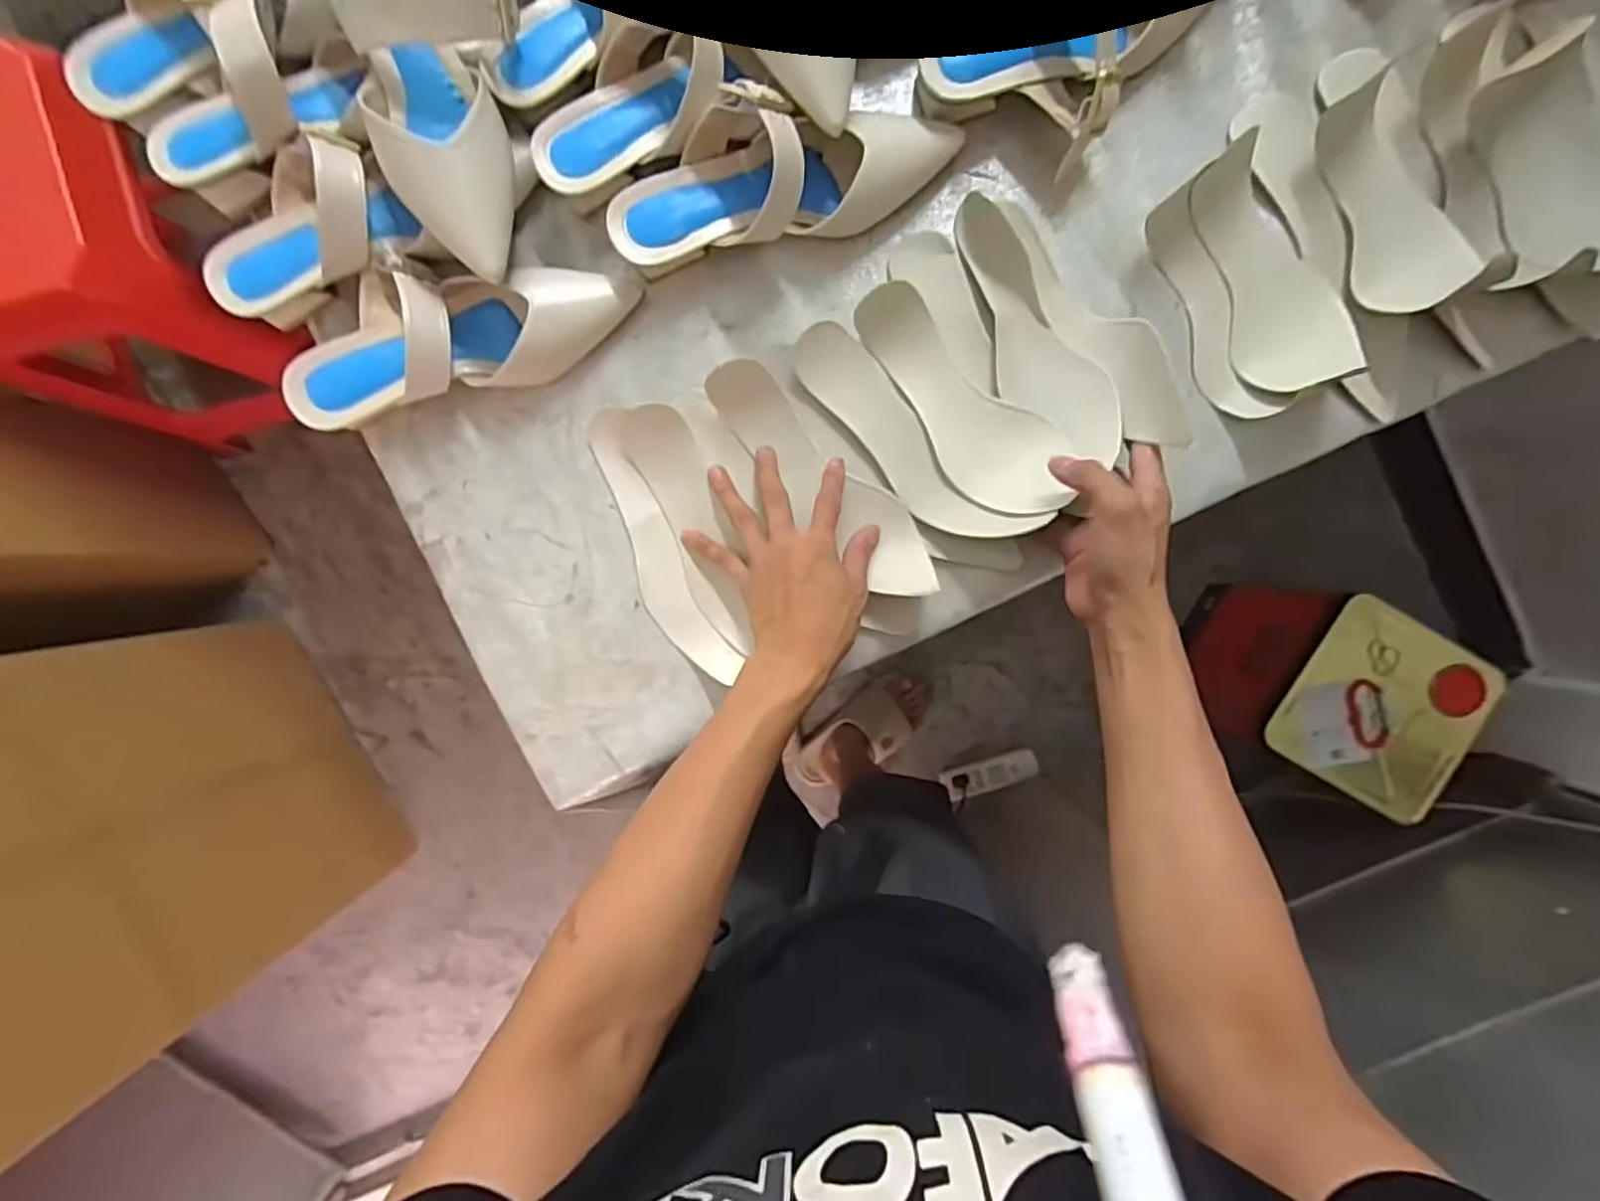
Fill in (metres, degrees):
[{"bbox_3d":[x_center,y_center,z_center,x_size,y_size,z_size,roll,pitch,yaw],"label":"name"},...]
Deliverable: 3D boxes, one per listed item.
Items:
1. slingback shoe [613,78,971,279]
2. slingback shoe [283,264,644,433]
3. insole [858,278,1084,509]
[{"bbox_3d":[-0.010,-0.293,0.472,0.247,0.071,0.083,-9,94,3],"label":"slingback shoe"},{"bbox_3d":[-0.241,-0.197,0.499,0.247,0.060,0.092,-15,94,4],"label":"slingback shoe"},{"bbox_3d":[0.114,-0.143,0.497,0.070,0.027,0.198,-37,81,5],"label":"insole"}]

